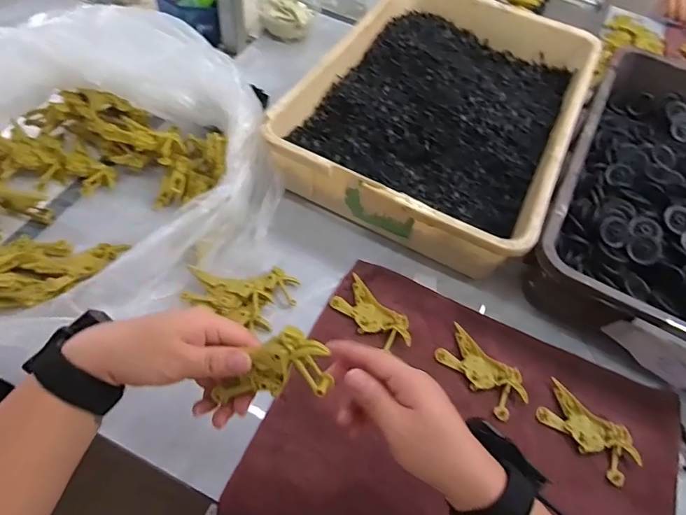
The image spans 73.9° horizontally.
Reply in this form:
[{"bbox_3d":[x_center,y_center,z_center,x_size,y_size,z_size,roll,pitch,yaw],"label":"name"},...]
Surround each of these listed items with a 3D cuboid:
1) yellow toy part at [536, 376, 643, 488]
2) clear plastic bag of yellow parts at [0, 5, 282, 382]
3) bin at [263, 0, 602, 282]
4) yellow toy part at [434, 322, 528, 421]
[{"bbox_3d":[0.257,0.181,0.481,0.103,0.008,0.055,38,60,18],"label":"yellow toy part"},{"bbox_3d":[-0.316,-0.093,0.521,0.444,0.172,0.327,-24,62,-20],"label":"clear plastic bag of yellow parts"},{"bbox_3d":[0.158,-0.234,0.686,0.351,0.106,0.512,27,58,11],"label":"bin"},{"bbox_3d":[0.154,0.126,0.507,0.052,0.009,0.101,-37,67,-26],"label":"yellow toy part"}]

